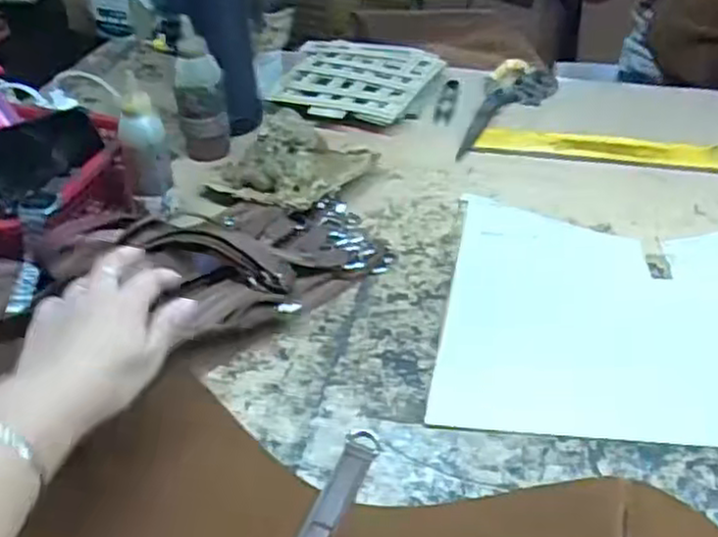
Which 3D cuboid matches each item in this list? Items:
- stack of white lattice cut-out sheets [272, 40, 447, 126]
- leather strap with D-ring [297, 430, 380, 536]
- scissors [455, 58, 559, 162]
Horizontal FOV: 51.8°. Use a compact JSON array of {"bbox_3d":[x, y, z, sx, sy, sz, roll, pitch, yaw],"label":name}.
[{"bbox_3d":[0.000,-0.237,0.923,0.179,0.019,0.201,9,39,11],"label":"stack of white lattice cut-out sheets"},{"bbox_3d":[-0.016,0.147,0.473,0.023,0.005,0.108,15,41,19],"label":"leather strap with D-ring"},{"bbox_3d":[0.178,-0.196,0.890,0.081,0.016,0.246,16,41,19],"label":"scissors"}]

